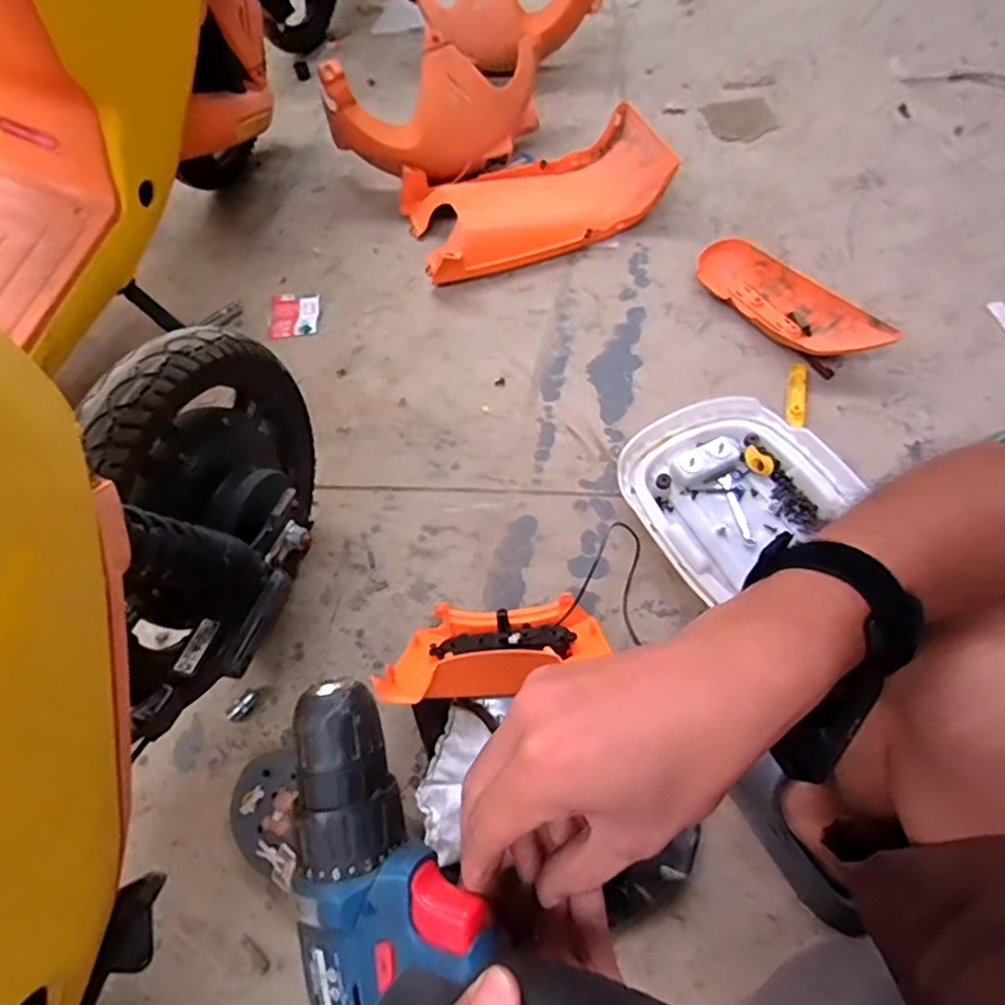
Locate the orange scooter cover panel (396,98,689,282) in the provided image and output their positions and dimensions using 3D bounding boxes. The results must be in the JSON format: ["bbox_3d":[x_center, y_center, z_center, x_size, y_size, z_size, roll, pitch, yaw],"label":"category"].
[{"bbox_3d":[0.067,-0.590,1.180,0.494,0.106,0.287,-21,60,-9],"label":"orange scooter cover panel"}]

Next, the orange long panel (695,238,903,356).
[{"bbox_3d":[0.449,-0.317,0.982,0.103,0.061,0.326,-32,62,-15],"label":"orange long panel"}]

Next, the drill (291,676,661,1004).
[{"bbox_3d":[-0.017,0.182,0.226,0.209,0.085,0.120,24,62,30],"label":"drill"}]

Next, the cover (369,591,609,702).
[{"bbox_3d":[-0.006,0.160,0.698,0.236,0.144,0.132,-4,59,1],"label":"cover"}]

